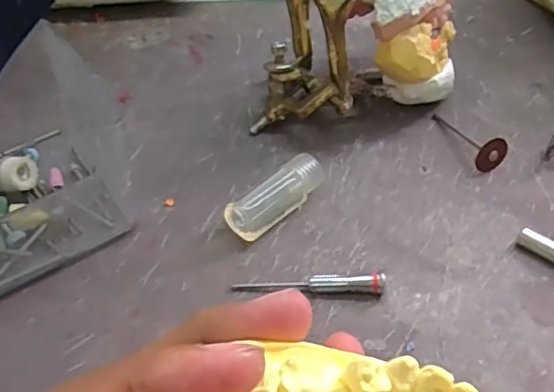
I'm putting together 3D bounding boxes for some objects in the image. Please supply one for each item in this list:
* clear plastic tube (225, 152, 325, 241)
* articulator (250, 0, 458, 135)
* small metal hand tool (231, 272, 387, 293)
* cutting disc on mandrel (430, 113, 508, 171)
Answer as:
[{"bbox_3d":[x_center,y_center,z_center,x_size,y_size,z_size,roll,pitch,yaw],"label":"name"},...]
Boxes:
[{"bbox_3d":[0.001,0.001,0.259,0.046,0.019,0.015,-32,54,-25],"label":"clear plastic tube"},{"bbox_3d":[0.043,-0.077,0.294,0.094,0.073,0.084,8,48,10],"label":"articulator"},{"bbox_3d":[0.013,0.035,0.233,0.059,0.009,0.006,1,47,3],"label":"small metal hand tool"},{"bbox_3d":[0.094,-0.030,0.292,0.014,0.015,0.047,-16,36,-12],"label":"cutting disc on mandrel"}]

